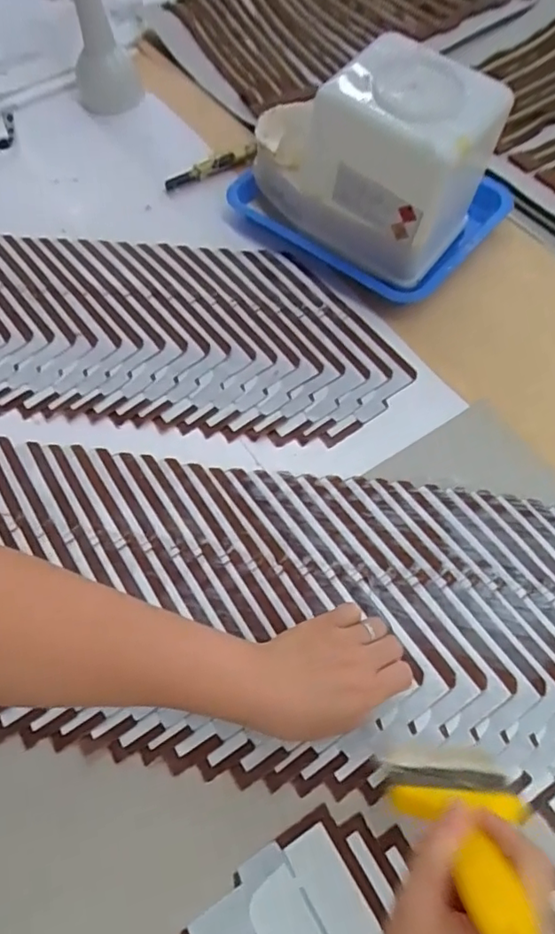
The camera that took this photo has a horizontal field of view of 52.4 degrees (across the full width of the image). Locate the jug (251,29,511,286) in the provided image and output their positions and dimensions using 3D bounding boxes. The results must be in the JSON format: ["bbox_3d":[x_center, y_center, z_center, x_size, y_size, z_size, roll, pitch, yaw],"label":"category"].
[{"bbox_3d":[0.082,-0.322,0.581,0.249,0.185,0.120,34,69,18],"label":"jug"}]

